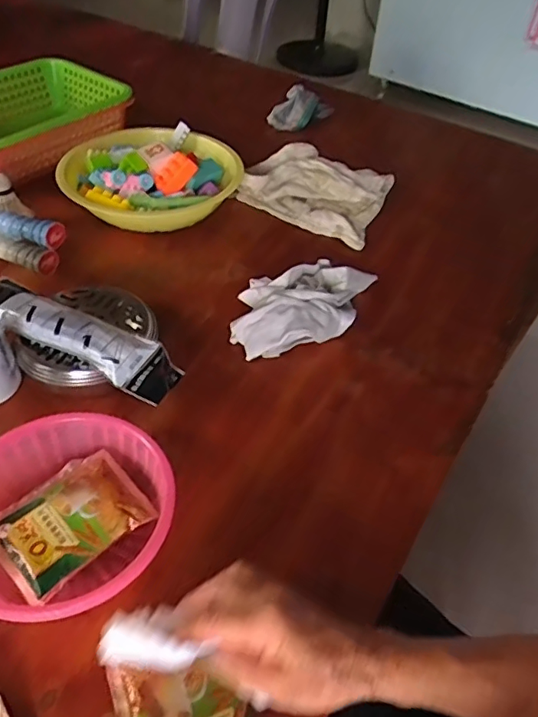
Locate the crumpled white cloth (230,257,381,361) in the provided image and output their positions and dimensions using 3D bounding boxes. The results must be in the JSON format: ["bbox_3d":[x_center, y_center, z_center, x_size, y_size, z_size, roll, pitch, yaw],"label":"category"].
[{"bbox_3d":[0.051,-0.064,0.641,0.205,0.052,0.103,-22,51,-23],"label":"crumpled white cloth"}]

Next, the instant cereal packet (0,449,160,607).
[{"bbox_3d":[-0.162,0.127,0.436,0.110,0.014,0.087,-36,56,-29],"label":"instant cereal packet"}]

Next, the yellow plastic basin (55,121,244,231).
[{"bbox_3d":[-0.167,-0.258,0.781,0.252,0.074,0.228,4,46,0],"label":"yellow plastic basin"}]

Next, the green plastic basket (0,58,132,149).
[{"bbox_3d":[-0.396,-0.384,0.869,0.200,0.086,0.295,31,52,24],"label":"green plastic basket"}]

